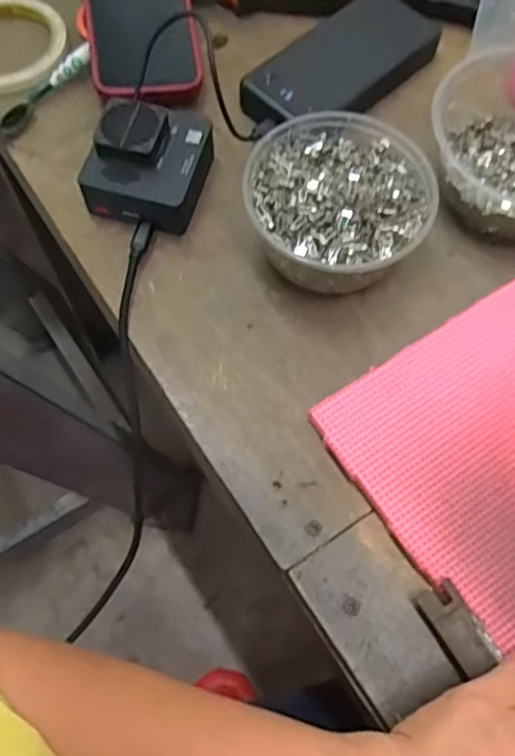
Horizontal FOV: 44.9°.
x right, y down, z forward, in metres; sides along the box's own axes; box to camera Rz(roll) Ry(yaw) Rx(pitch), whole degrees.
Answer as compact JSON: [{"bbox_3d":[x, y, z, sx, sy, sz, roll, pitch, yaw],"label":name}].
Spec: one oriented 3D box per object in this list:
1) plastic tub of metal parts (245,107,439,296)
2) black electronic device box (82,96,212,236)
[{"bbox_3d":[0.052,-0.110,0.400,0.110,0.060,0.115,-1,68,2],"label":"plastic tub of metal parts"},{"bbox_3d":[-0.070,-0.147,0.425,0.077,0.048,0.082,15,70,10],"label":"black electronic device box"}]

